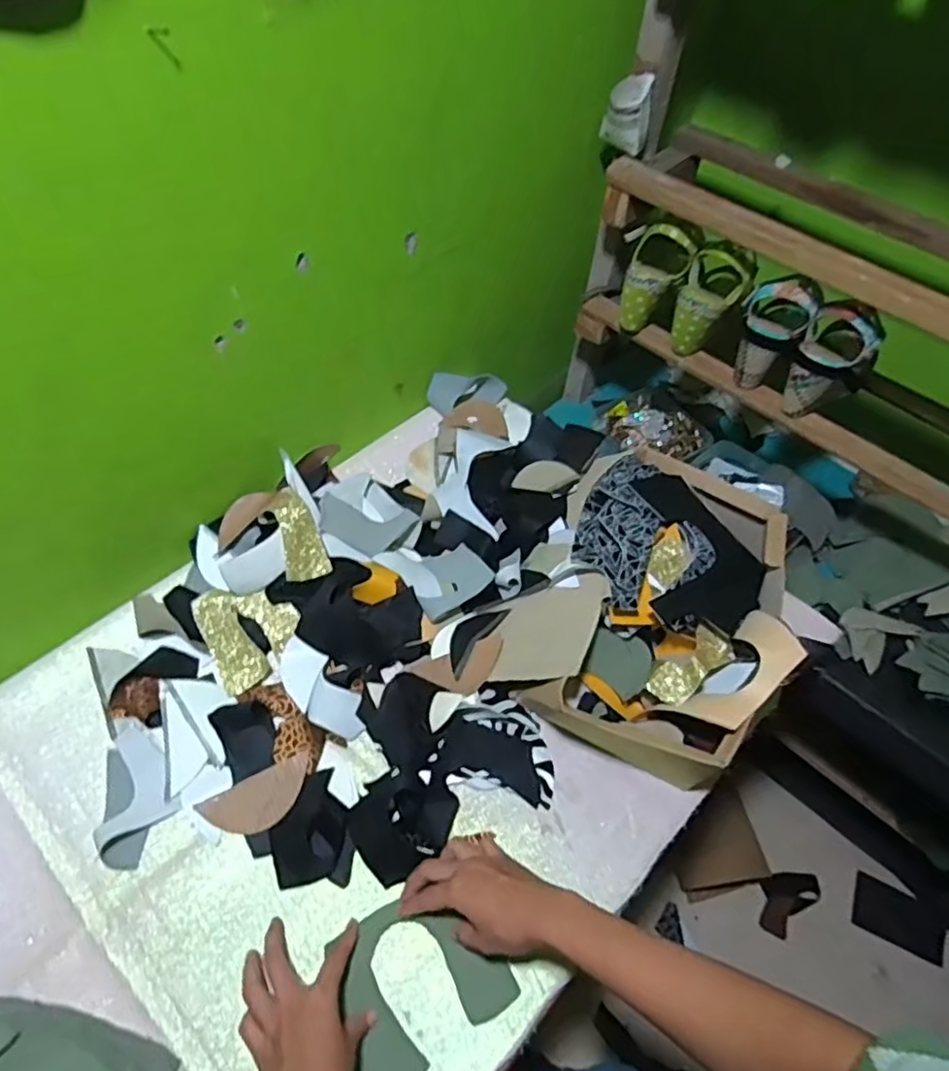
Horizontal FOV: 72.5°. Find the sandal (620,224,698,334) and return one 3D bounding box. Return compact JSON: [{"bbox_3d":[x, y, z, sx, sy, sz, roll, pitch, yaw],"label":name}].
[{"bbox_3d":[0.235,-0.353,0.890,0.084,0.143,0.055,34,28,19],"label":"sandal"}]

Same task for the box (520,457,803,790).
[{"bbox_3d":[0.210,0.075,0.720,0.231,0.150,0.337,15,53,7],"label":"box"}]

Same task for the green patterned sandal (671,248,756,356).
[{"bbox_3d":[0.319,-0.317,0.871,0.083,0.131,0.082,23,54,12],"label":"green patterned sandal"}]

